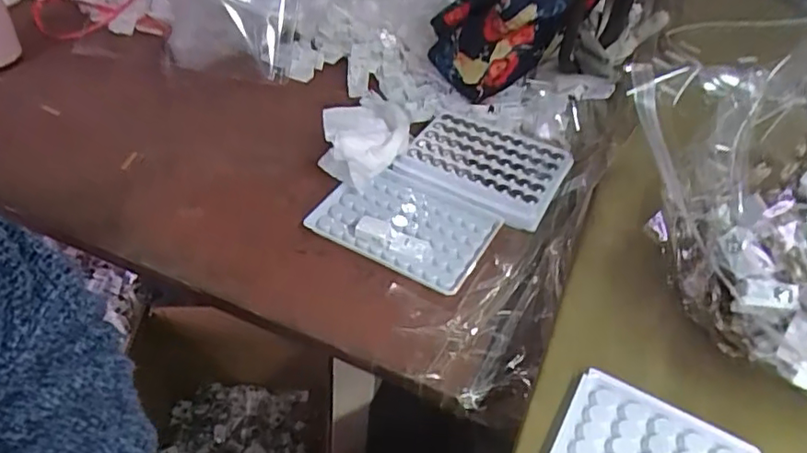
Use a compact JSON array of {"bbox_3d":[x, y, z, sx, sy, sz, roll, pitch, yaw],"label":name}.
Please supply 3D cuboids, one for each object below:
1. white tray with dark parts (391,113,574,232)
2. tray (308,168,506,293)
[{"bbox_3d":[0.068,-0.054,0.518,0.124,0.011,0.092,24,48,18],"label":"white tray with dark parts"},{"bbox_3d":[0.001,-0.006,0.479,0.127,0.014,0.086,23,47,17],"label":"tray"}]

